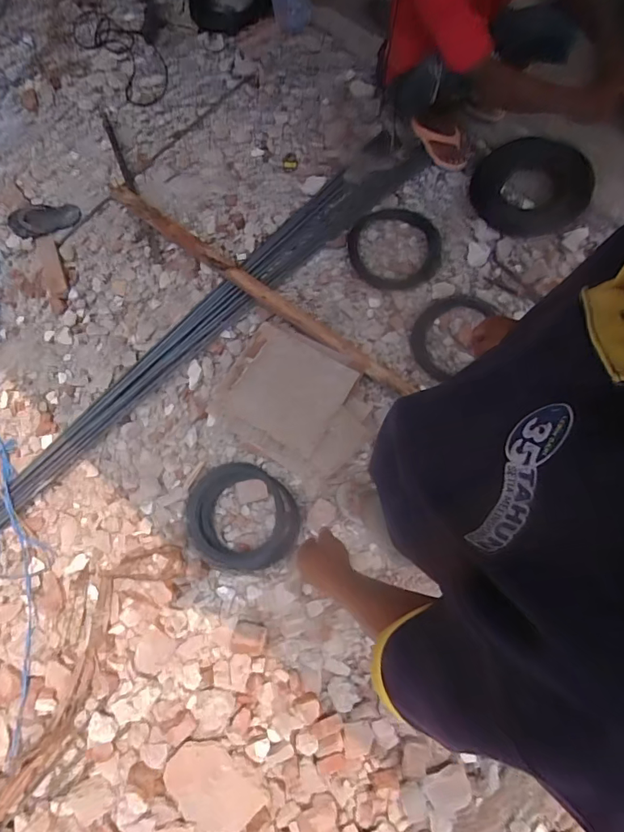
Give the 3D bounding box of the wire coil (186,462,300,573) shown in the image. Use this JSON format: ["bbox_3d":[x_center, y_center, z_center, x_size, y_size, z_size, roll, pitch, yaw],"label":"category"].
[{"bbox_3d":[-0.229,0.323,1.437,0.351,0.064,0.333,-1,80,5],"label":"wire coil"}]

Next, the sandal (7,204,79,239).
[{"bbox_3d":[-0.927,-0.683,1.527,0.251,0.038,0.114,-8,80,4],"label":"sandal"}]

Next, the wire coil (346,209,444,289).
[{"bbox_3d":[0.271,-0.553,1.453,0.298,0.021,0.279,0,80,5],"label":"wire coil"}]

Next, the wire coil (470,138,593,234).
[{"bbox_3d":[0.717,-0.743,1.434,0.383,0.064,0.296,-12,80,3],"label":"wire coil"}]

